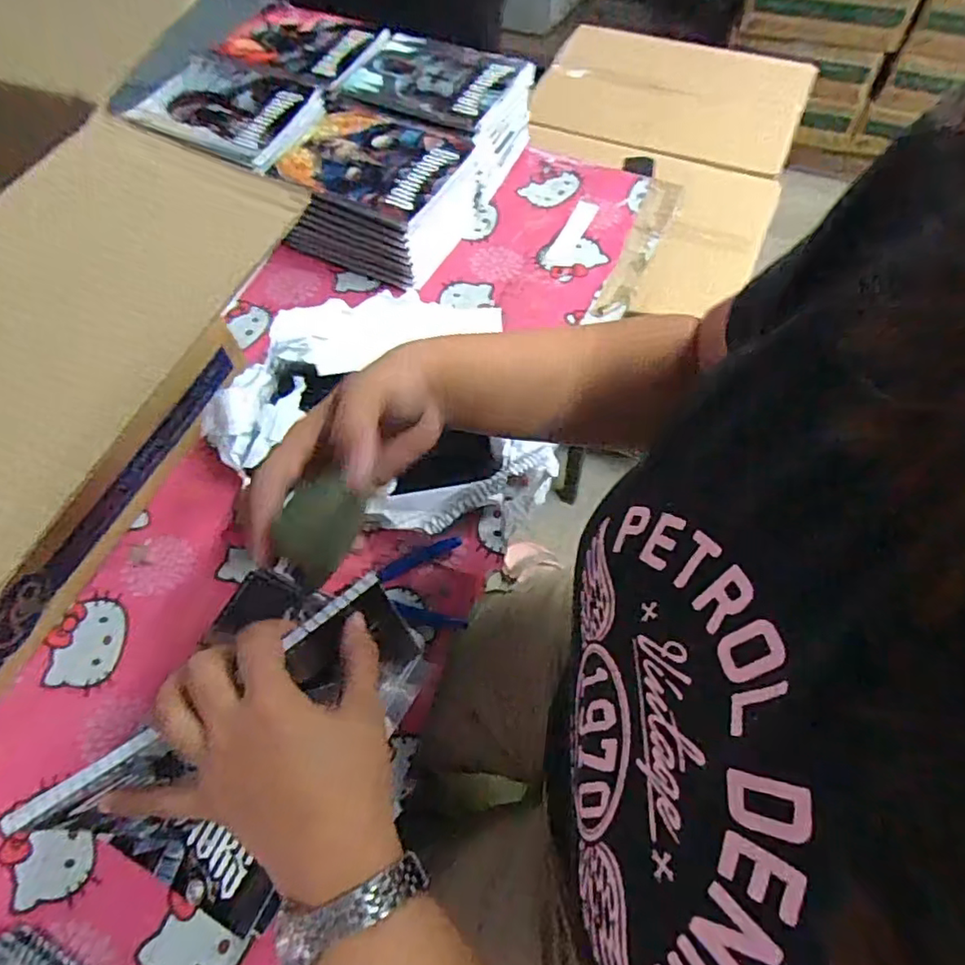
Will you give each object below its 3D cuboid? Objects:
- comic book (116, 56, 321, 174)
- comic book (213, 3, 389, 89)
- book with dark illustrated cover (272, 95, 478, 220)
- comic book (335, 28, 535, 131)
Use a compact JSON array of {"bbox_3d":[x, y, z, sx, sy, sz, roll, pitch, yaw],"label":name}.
[{"bbox_3d":[-0.307,-0.463,0.741,0.202,0.019,0.154,24,68,10],"label":"comic book"},{"bbox_3d":[-0.244,-0.584,0.804,0.199,0.015,0.145,25,65,15],"label":"comic book"},{"bbox_3d":[-0.130,-0.381,0.701,0.201,0.011,0.162,21,64,14],"label":"book with dark illustrated cover"},{"bbox_3d":[-0.060,-0.510,0.762,0.211,0.018,0.142,21,64,13],"label":"comic book"}]

